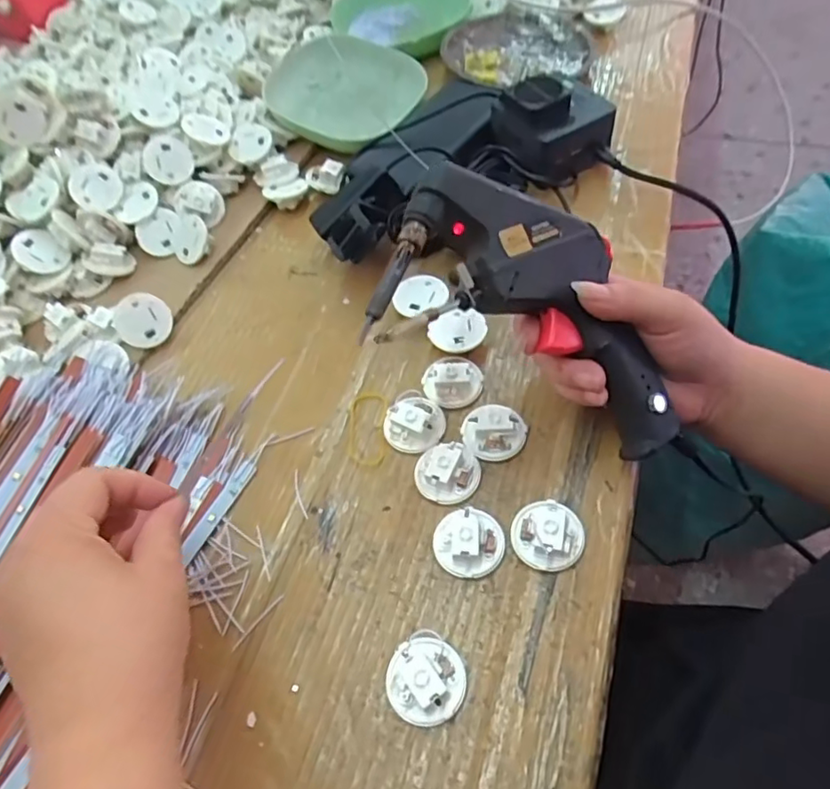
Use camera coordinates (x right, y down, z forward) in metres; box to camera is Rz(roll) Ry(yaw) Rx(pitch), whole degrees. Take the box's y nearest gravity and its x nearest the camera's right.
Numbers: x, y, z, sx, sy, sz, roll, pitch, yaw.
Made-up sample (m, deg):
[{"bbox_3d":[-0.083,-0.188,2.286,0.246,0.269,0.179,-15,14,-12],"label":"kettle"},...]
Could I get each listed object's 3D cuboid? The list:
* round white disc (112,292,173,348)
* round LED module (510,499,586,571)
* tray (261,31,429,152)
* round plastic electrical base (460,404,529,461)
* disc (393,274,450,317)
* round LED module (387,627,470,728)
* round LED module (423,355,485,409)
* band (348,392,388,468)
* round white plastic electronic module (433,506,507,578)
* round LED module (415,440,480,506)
[{"bbox_3d":[-0.199,-0.054,0.428,0.040,0.004,0.038,-1,98,-8],"label":"round white disc"},{"bbox_3d":[0.073,0.075,0.319,0.038,0.018,0.038,-3,56,5],"label":"round LED module"},{"bbox_3d":[-0.069,-0.283,0.549,0.143,0.032,0.128,12,59,15],"label":"tray"},{"bbox_3d":[0.047,0.022,0.356,0.035,0.016,0.034,-3,56,5],"label":"round plastic electrical base"},{"bbox_3d":[0.005,-0.071,0.414,0.034,0.009,0.034,-3,56,5],"label":"disc"},{"bbox_3d":[0.006,0.139,0.286,0.038,0.017,0.039,-3,56,5],"label":"round LED module"},{"bbox_3d":[0.025,-0.010,0.379,0.033,0.014,0.036,-3,56,5],"label":"round LED module"},{"bbox_3d":[-0.030,0.021,0.377,0.026,0.005,0.053,-4,60,6],"label":"band"},{"bbox_3d":[0.030,0.080,0.322,0.039,0.015,0.035,-16,56,-3],"label":"round white plastic electronic module"},{"bbox_3d":[0.019,0.044,0.344,0.038,0.013,0.034,-14,56,-2],"label":"round LED module"}]

